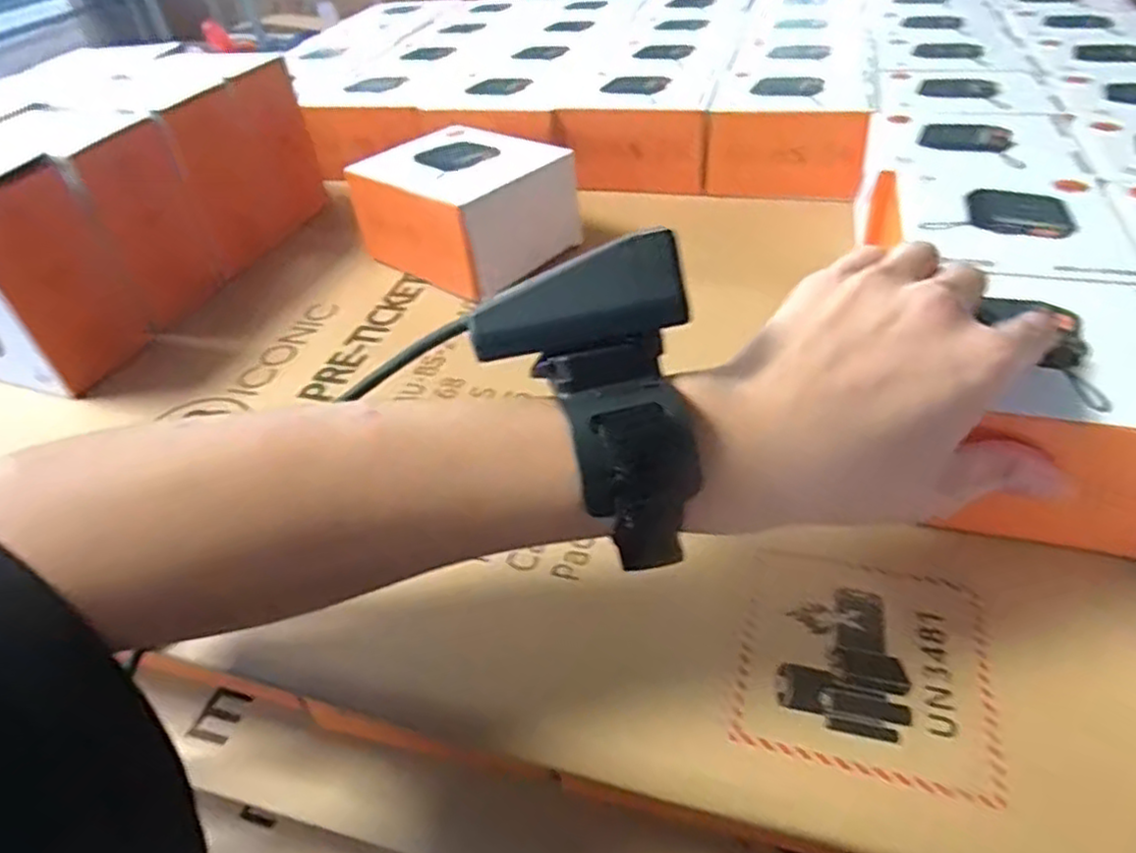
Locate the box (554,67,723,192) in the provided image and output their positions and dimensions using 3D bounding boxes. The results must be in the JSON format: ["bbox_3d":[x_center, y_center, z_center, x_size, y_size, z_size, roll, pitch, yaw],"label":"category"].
[{"bbox_3d":[0.057,-0.238,0.568,0.114,0.059,0.113,5,43,13],"label":"box"}]

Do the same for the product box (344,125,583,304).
[{"bbox_3d":[-0.068,-0.147,0.472,0.108,0.058,0.097,26,51,32],"label":"product box"}]

